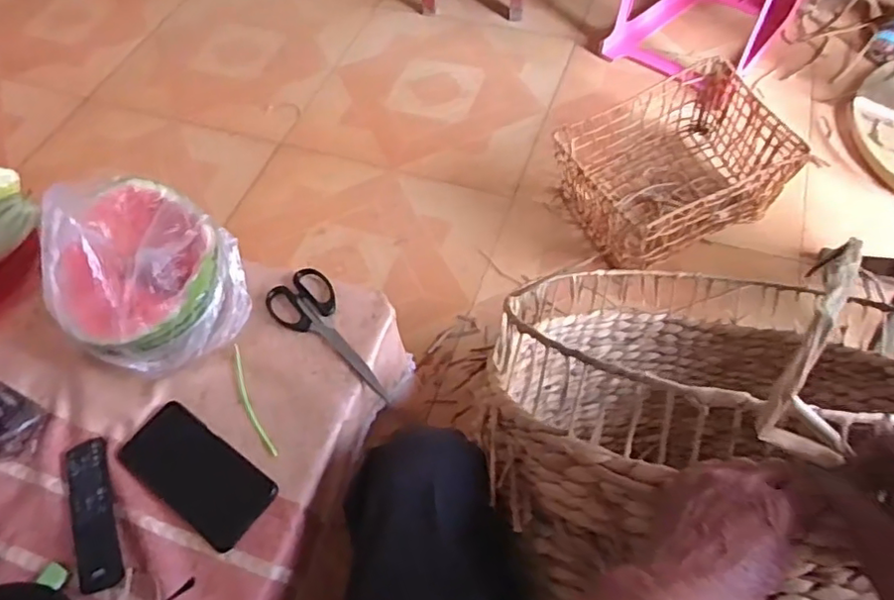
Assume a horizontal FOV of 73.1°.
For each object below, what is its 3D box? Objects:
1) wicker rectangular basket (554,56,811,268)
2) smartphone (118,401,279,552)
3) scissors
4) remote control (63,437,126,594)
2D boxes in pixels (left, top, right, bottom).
[{"bbox_3d":[0.465,-0.271,1.284,0.410,0.190,0.310,-24,60,-11],"label":"wicker rectangular basket"},{"bbox_3d":[-0.250,0.170,0.600,0.164,0.005,0.073,31,65,20],"label":"smartphone"},{"bbox_3d":[-0.122,0.036,0.675,0.189,0.011,0.073,39,68,24],"label":"scissors"},{"bbox_3d":[-0.340,0.200,0.574,0.039,0.020,0.150,-24,60,-11],"label":"remote control"}]

